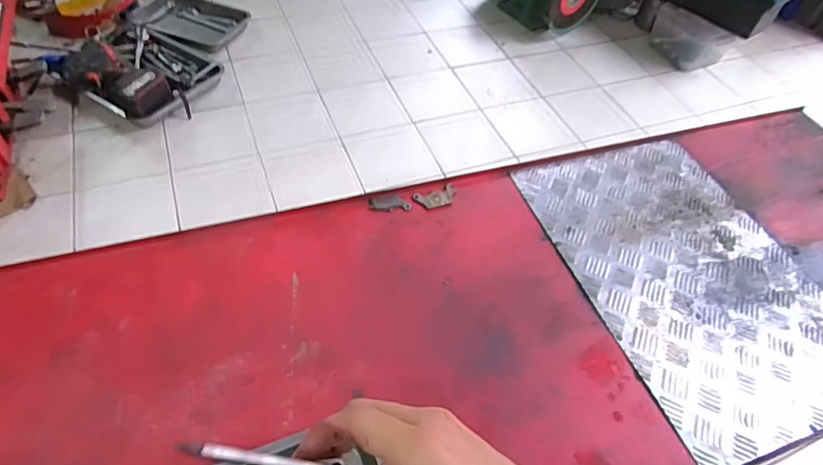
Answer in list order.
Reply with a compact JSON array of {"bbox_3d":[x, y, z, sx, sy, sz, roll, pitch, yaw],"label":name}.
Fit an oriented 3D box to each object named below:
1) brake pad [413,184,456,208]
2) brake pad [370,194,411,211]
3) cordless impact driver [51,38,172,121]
[{"bbox_3d":[0.044,-0.064,0.930,0.076,0.013,0.038,-15,55,-18],"label":"brake pad"},{"bbox_3d":[-0.039,-0.053,0.919,0.071,0.006,0.040,-4,52,-9],"label":"brake pad"},{"bbox_3d":[-0.754,-0.380,1.290,0.289,0.097,0.146,28,56,15],"label":"cordless impact driver"}]

